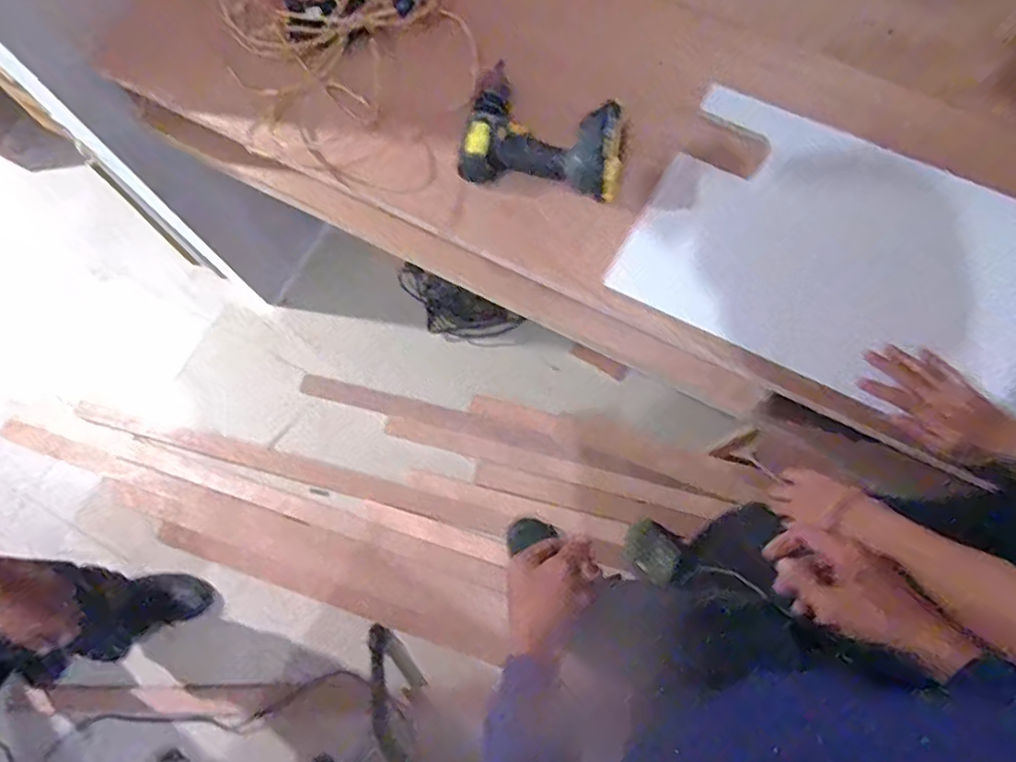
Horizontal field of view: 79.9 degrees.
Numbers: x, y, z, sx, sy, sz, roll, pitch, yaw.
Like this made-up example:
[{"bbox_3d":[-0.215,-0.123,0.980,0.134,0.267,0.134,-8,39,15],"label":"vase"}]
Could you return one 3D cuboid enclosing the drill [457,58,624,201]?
[{"bbox_3d":[0.056,-0.348,0.816,0.226,0.081,0.178,12,74,6],"label":"drill"}]

